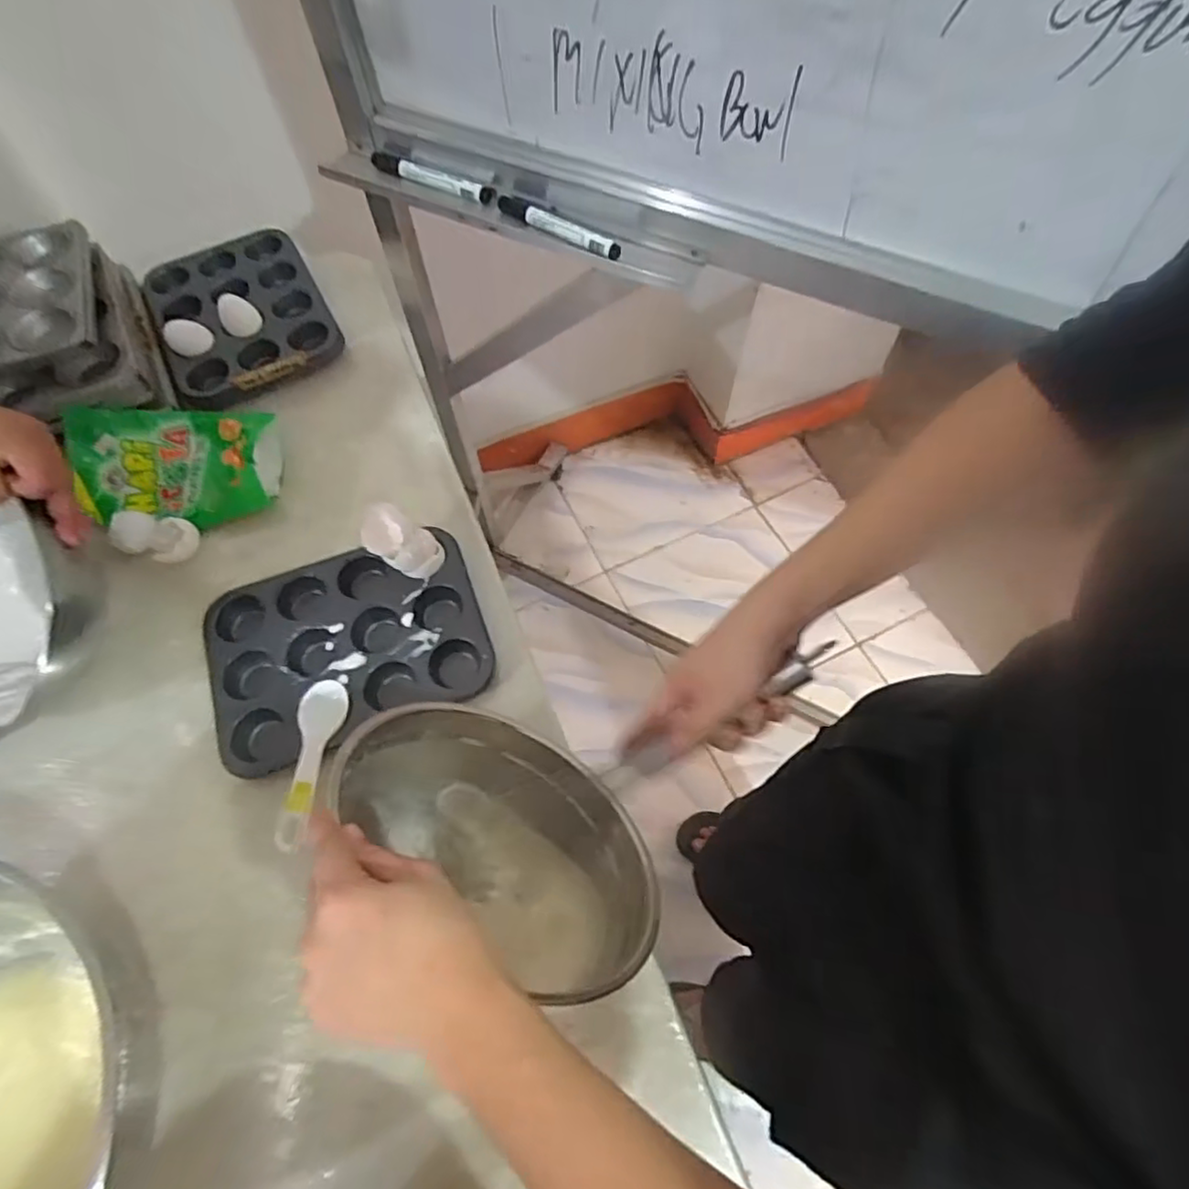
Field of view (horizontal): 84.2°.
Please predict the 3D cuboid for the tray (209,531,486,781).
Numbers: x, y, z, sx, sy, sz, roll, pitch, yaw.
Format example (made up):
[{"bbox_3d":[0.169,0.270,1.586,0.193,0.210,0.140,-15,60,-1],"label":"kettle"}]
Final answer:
[{"bbox_3d":[-0.235,0.043,0.626,0.248,0.024,0.182,-19,64,-9],"label":"tray"}]

